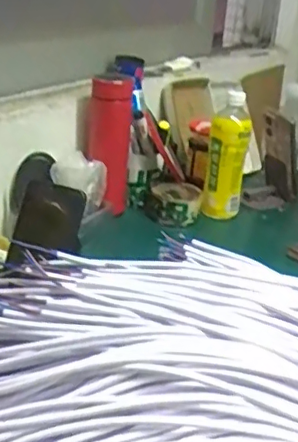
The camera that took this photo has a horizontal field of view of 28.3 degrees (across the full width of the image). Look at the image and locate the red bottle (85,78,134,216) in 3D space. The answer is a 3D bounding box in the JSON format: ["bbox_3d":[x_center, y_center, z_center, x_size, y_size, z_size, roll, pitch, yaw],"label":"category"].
[{"bbox_3d":[-0.060,-0.108,0.881,0.068,0.196,0.071,4,26,-5],"label":"red bottle"}]

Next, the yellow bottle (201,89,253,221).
[{"bbox_3d":[0.126,-0.098,0.951,0.059,0.204,0.057,10,26,8],"label":"yellow bottle"}]

